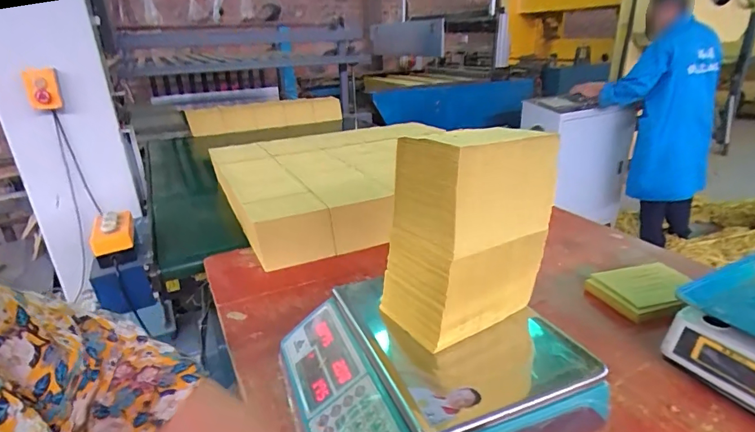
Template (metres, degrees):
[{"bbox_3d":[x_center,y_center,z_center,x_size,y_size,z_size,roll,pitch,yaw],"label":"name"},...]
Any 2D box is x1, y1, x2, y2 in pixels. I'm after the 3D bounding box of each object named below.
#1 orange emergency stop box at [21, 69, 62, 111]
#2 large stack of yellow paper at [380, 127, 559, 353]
[{"bbox_3d":[-0.938,-0.354,1.224,0.074,0.108,0.098,-20,27,-34],"label":"orange emergency stop box"},{"bbox_3d":[0.109,0.016,0.555,0.176,0.228,0.118,-17,26,-28],"label":"large stack of yellow paper"}]

